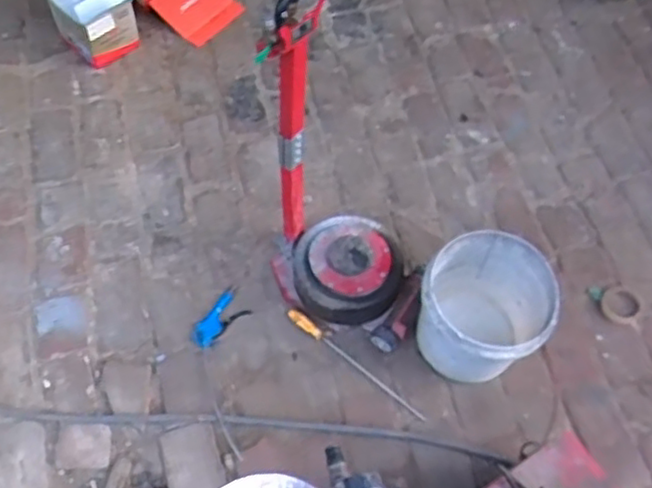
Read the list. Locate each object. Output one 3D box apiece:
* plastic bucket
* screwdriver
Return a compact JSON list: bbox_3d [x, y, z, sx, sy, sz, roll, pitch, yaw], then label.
[{"bbox_3d":[0.327,0.152,1.462,0.261,0.255,0.261,2,61,-3],"label":"plastic bucket"},{"bbox_3d":[0.061,0.266,1.511,0.377,0.026,0.028,38,66,16],"label":"screwdriver"}]

